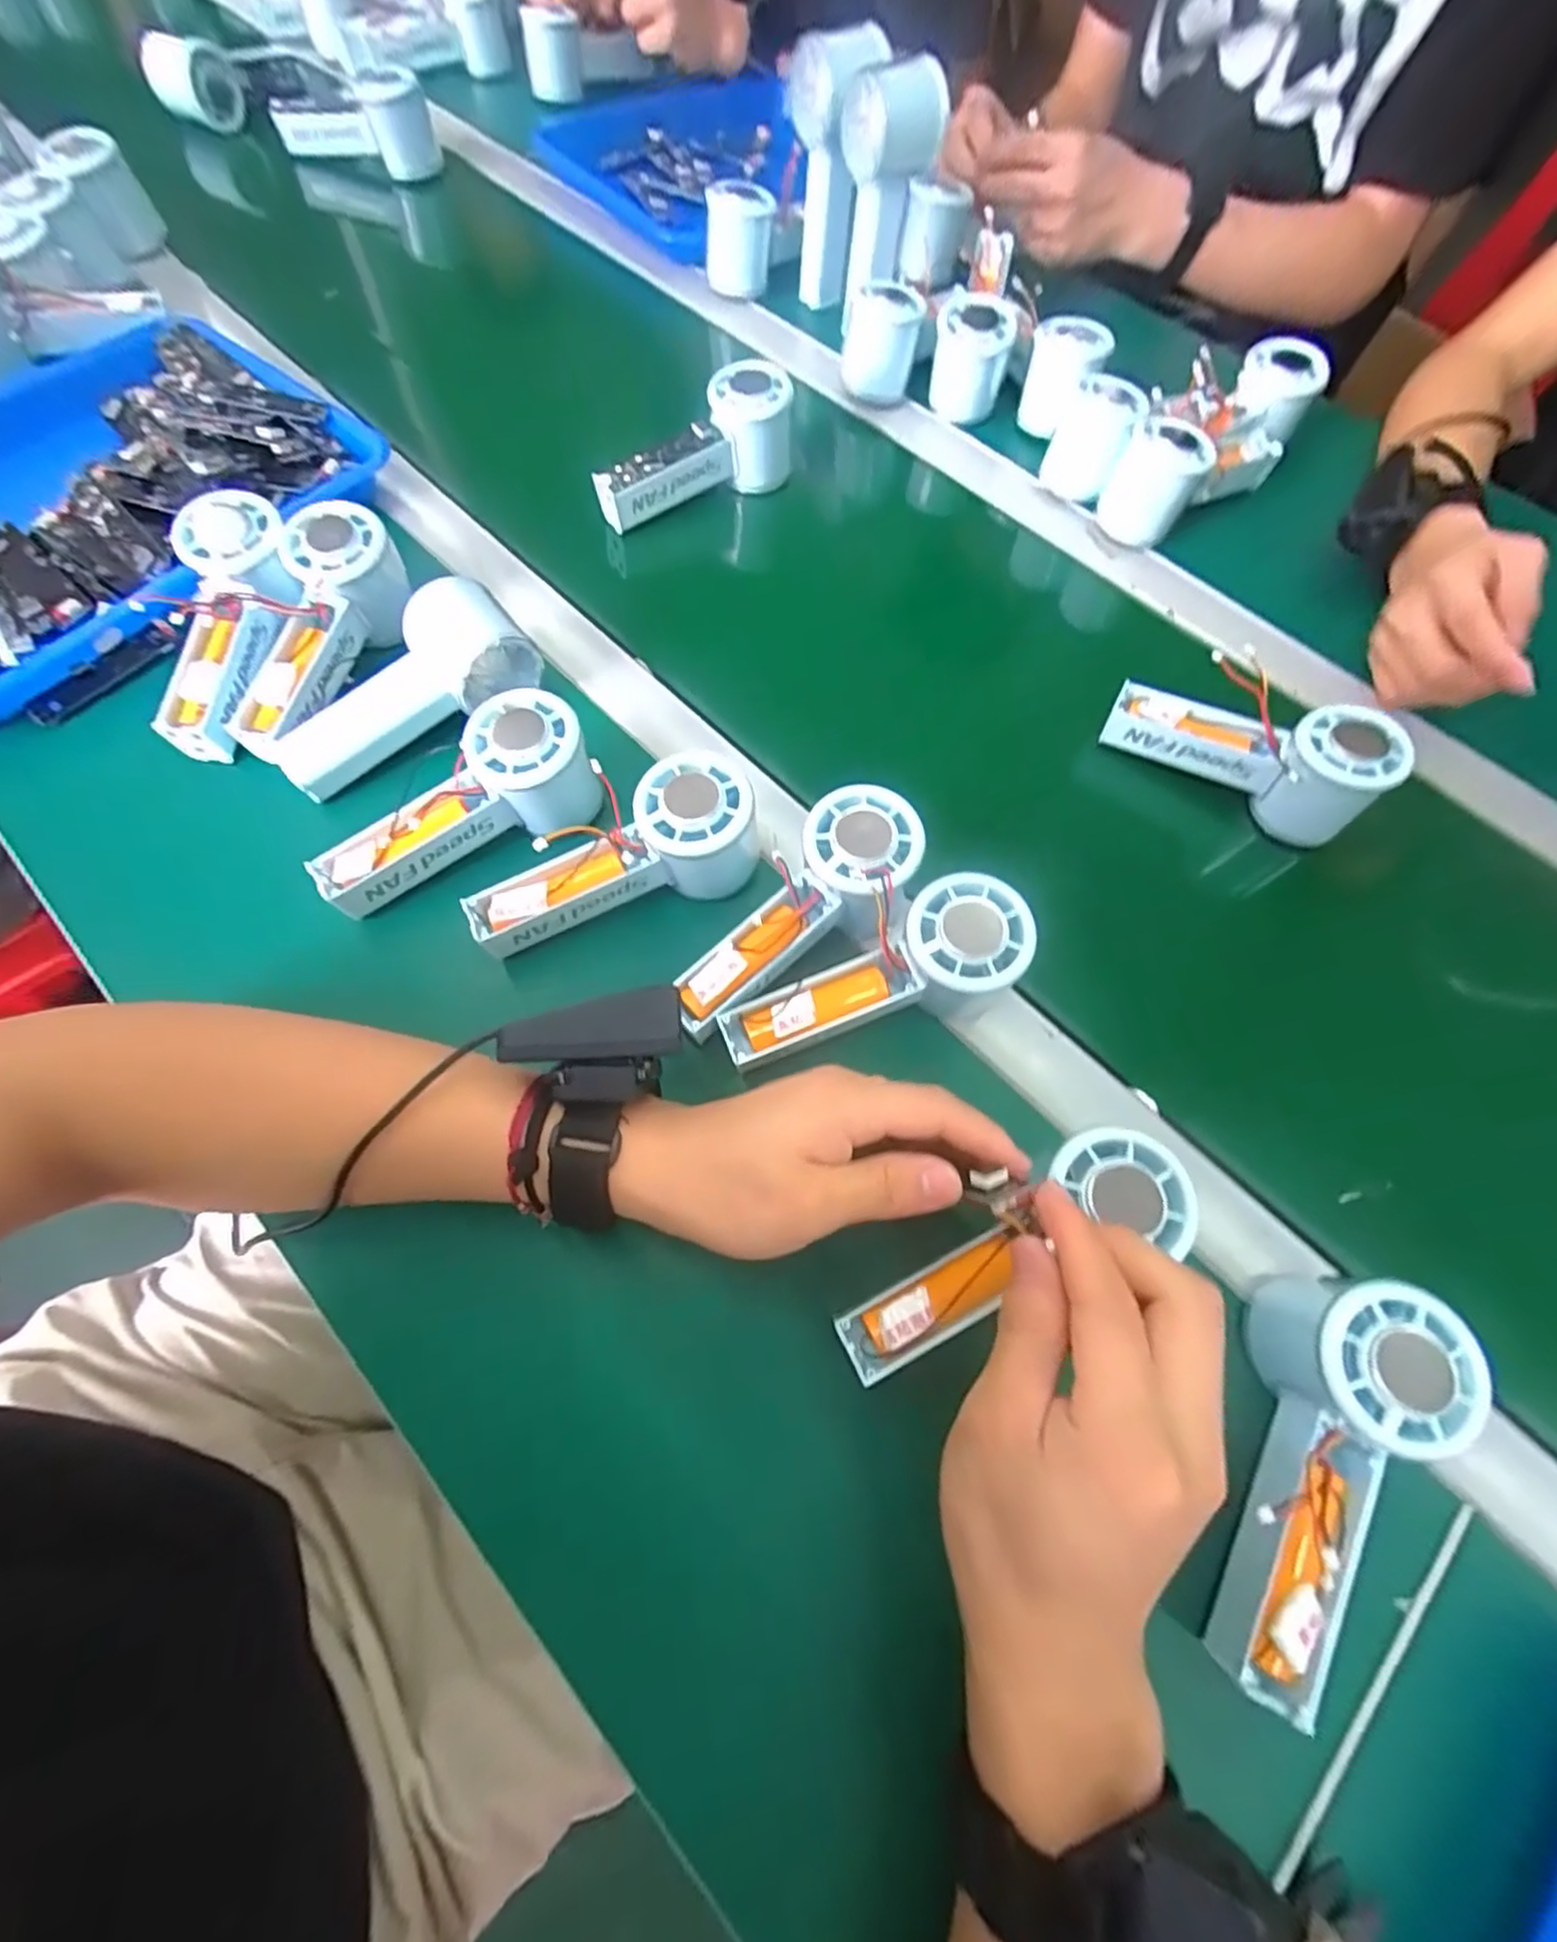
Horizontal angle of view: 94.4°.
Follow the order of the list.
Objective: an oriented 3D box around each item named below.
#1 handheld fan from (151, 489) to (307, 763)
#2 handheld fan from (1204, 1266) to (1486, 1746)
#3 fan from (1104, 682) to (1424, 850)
[{"bbox_3d":[-0.315,-0.197,0.408,0.069,0.043,0.155,7,84,1],"label":"handheld fan"},{"bbox_3d":[0.210,0.194,0.274,0.061,0.062,0.148,21,68,7],"label":"handheld fan"},{"bbox_3d":[0.271,-0.137,0.422,0.146,0.058,0.051,31,70,11],"label":"fan"}]

